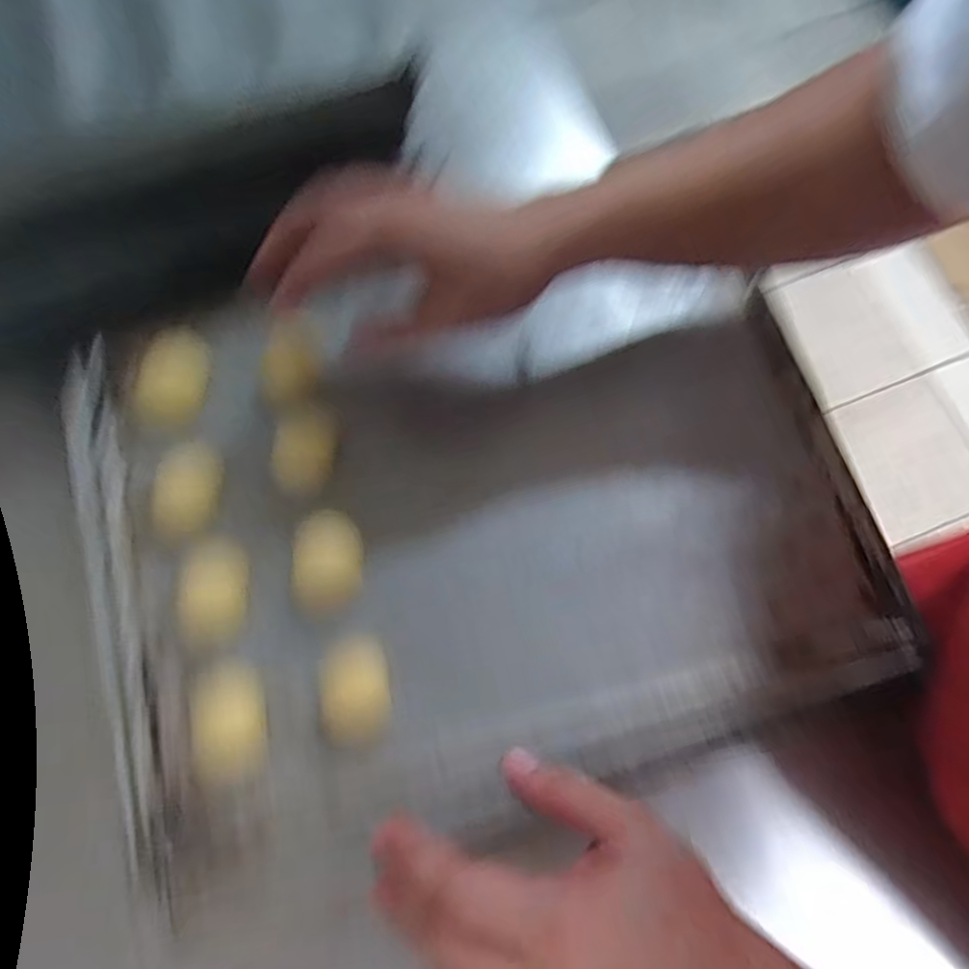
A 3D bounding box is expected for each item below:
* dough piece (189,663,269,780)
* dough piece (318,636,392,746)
[{"bbox_3d":[-0.143,0.132,0.373,0.041,0.015,0.058,-7,77,-2],"label":"dough piece"},{"bbox_3d":[-0.073,0.115,0.375,0.038,0.016,0.056,-6,77,-1],"label":"dough piece"}]

